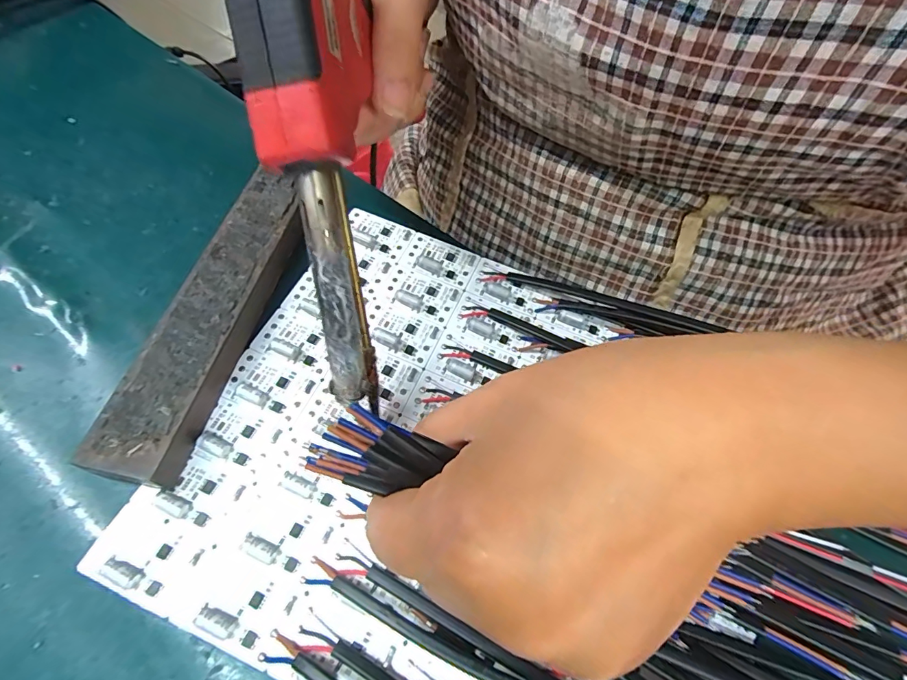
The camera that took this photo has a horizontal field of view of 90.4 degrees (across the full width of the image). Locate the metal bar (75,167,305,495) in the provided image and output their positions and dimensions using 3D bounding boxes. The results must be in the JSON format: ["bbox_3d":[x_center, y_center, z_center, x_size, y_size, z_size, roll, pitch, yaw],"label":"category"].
[{"bbox_3d":[-0.108,-0.016,0.211,0.035,0.020,0.162,13,58,2],"label":"metal bar"}]

